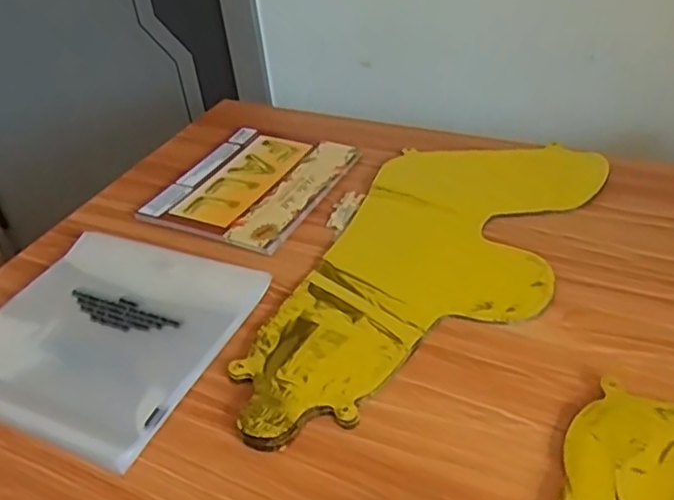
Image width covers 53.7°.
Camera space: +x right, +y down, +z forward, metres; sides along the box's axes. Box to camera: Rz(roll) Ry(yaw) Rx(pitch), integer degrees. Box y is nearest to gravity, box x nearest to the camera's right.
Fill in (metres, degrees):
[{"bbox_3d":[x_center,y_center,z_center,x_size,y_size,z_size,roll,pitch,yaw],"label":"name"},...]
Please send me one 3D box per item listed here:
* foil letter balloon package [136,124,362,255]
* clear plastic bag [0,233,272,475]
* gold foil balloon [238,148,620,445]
[{"bbox_3d":[-0.088,-0.070,0.699,0.162,0.007,0.185,15,44,25],"label":"foil letter balloon package"},{"bbox_3d":[-0.190,0.065,0.541,0.199,0.013,0.197,11,42,22],"label":"clear plastic bag"},{"bbox_3d":[0.075,0.015,0.566,0.195,0.008,0.405,16,44,26],"label":"gold foil balloon"}]

